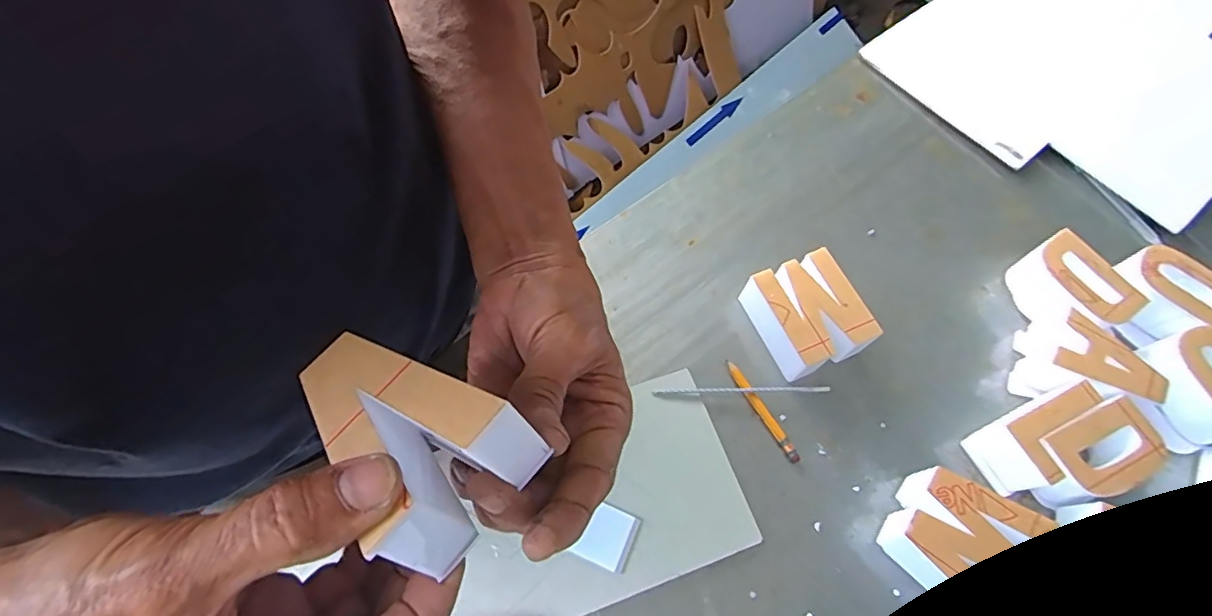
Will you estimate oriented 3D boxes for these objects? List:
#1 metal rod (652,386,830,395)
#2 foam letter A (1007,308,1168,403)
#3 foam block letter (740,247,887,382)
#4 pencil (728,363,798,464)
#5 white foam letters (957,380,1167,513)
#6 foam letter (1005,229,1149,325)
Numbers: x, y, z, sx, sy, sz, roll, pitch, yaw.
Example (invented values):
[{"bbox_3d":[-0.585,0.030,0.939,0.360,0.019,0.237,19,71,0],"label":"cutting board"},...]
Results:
[{"bbox_3d":[0.106,0.064,0.452,0.138,0.007,0.005,0,66,-3],"label":"metal rod"},{"bbox_3d":[0.385,0.048,0.461,0.086,0.051,0.066,27,67,8],"label":"foam letter A"},{"bbox_3d":[0.163,0.007,0.466,0.072,0.043,0.084,-21,69,-13],"label":"foam block letter"},{"bbox_3d":[0.121,0.080,0.450,0.009,0.004,0.089,-27,70,-15],"label":"pencil"},{"bbox_3d":[0.345,0.104,0.435,0.113,0.052,0.075,-19,68,-12],"label":"white foam letters"},{"bbox_3d":[0.390,-0.015,0.490,0.064,0.048,0.083,-27,70,-15],"label":"foam letter"}]

